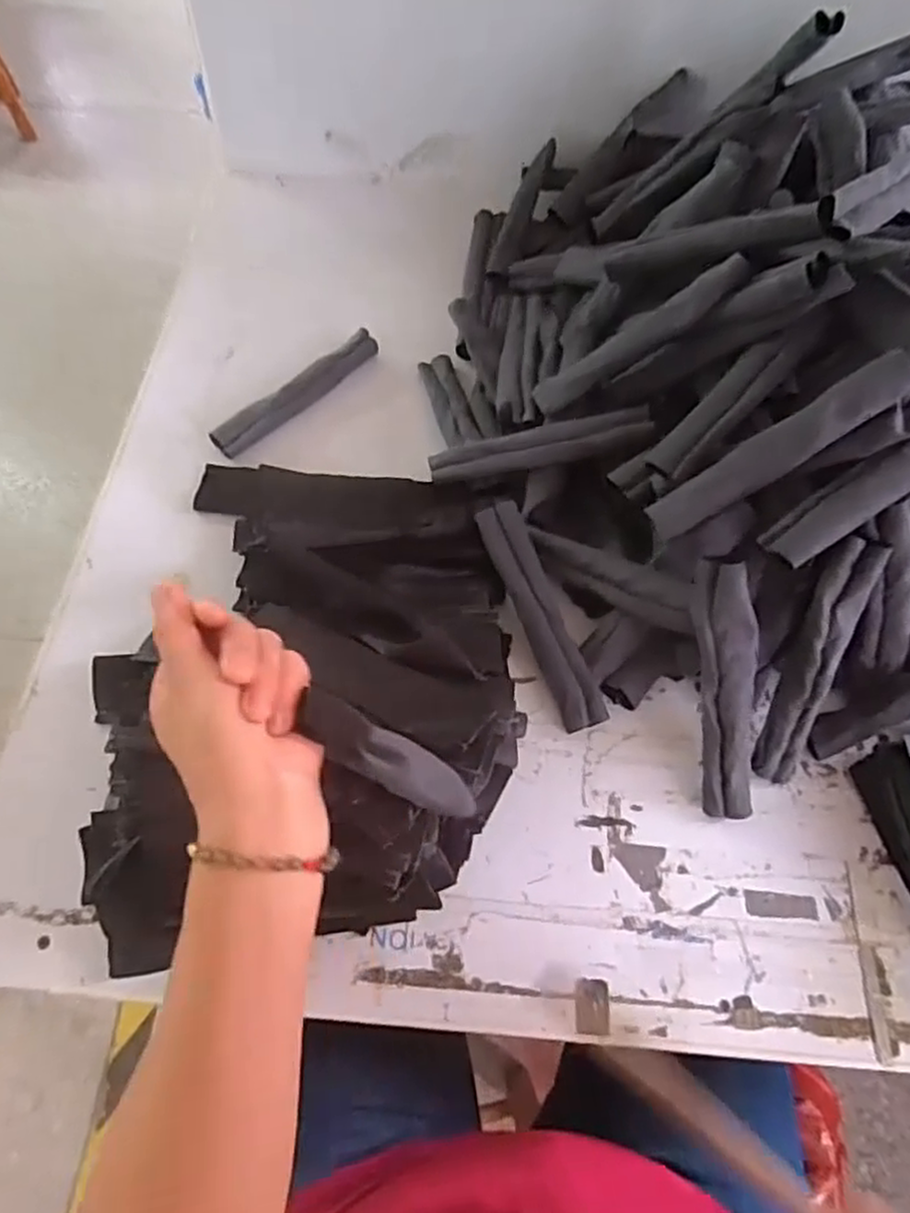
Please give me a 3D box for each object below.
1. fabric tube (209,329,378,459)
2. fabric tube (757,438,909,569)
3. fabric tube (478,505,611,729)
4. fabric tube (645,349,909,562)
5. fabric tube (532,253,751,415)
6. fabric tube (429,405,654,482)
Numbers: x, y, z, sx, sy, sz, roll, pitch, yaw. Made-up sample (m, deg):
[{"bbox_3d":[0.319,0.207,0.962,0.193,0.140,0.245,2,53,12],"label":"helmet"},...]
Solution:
[{"bbox_3d":[-0.148,-0.205,0.692,0.025,0.025,0.184,42,69,17],"label":"fabric tube"},{"bbox_3d":[0.290,-0.087,0.492,0.181,0.020,0.035,-33,68,4],"label":"fabric tube"},{"bbox_3d":[0.067,0.006,0.577,0.037,0.019,0.186,-20,80,-12],"label":"fabric tube"},{"bbox_3d":[0.216,-0.103,0.505,0.191,0.025,0.032,-35,63,26],"label":"fabric tube"},{"bbox_3d":[0.142,-0.210,0.582,0.018,0.185,0.027,21,53,-43],"label":"fabric tube"},{"bbox_3d":[0.069,-0.134,0.612,0.183,0.014,0.031,-10,62,16],"label":"fabric tube"}]

